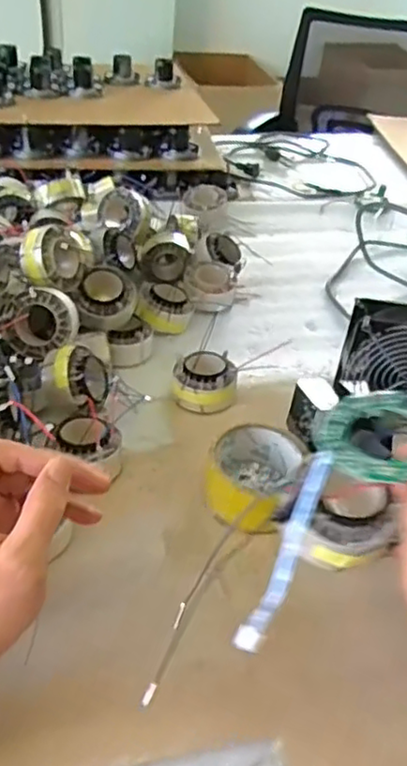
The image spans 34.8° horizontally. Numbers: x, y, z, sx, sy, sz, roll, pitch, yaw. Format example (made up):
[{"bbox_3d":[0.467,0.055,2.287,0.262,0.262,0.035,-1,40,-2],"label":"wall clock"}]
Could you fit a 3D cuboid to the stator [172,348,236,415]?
[{"bbox_3d":[0.002,-0.001,0.661,0.063,0.053,0.063,5,38,1],"label":"stator"}]

